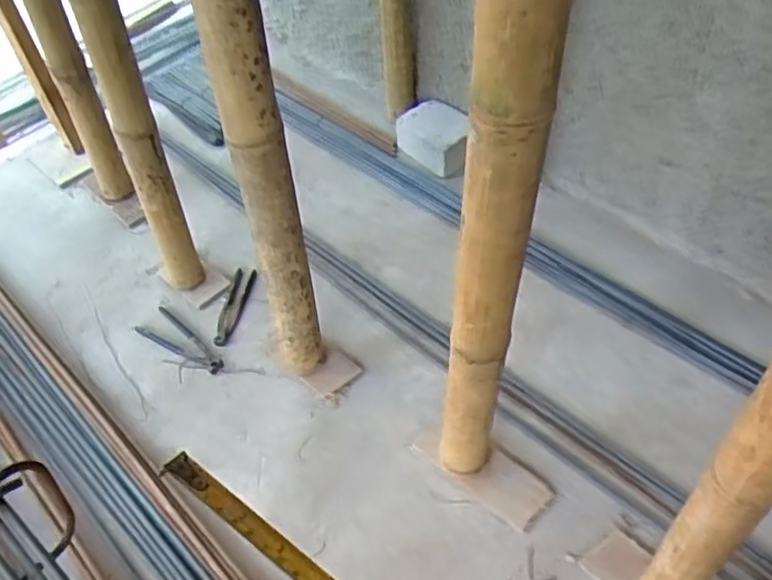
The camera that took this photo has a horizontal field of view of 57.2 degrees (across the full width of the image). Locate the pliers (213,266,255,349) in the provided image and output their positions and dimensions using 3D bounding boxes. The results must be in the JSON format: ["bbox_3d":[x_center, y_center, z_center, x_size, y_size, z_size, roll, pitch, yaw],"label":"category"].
[{"bbox_3d":[-0.352,0.025,1.651,0.033,0.044,0.221,8,50,10],"label":"pliers"}]

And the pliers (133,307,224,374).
[{"bbox_3d":[-0.460,0.119,1.618,0.246,0.015,0.082,29,60,22],"label":"pliers"}]

